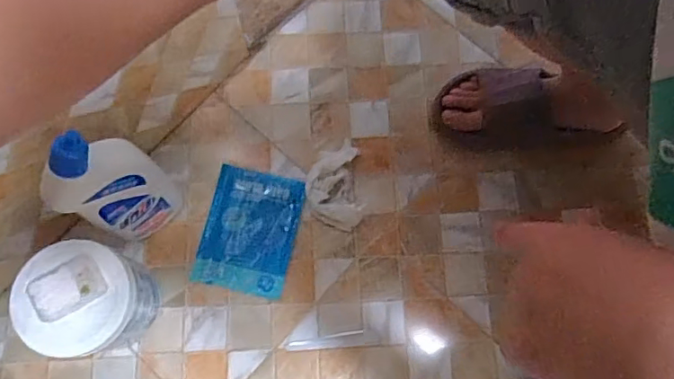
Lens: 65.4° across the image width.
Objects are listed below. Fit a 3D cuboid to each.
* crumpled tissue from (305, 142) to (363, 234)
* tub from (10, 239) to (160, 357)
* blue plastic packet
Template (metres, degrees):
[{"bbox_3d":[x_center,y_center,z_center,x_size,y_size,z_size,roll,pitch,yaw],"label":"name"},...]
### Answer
[{"bbox_3d":[-0.005,-0.006,0.663,0.066,0.023,0.111,-5,76,-2],"label":"crumpled tissue"},{"bbox_3d":[-0.257,0.119,0.569,0.111,0.139,0.108,0,74,-2],"label":"tub"},{"bbox_3d":[-0.108,0.049,0.654,0.112,0.010,0.149,13,76,2],"label":"blue plastic packet"}]

